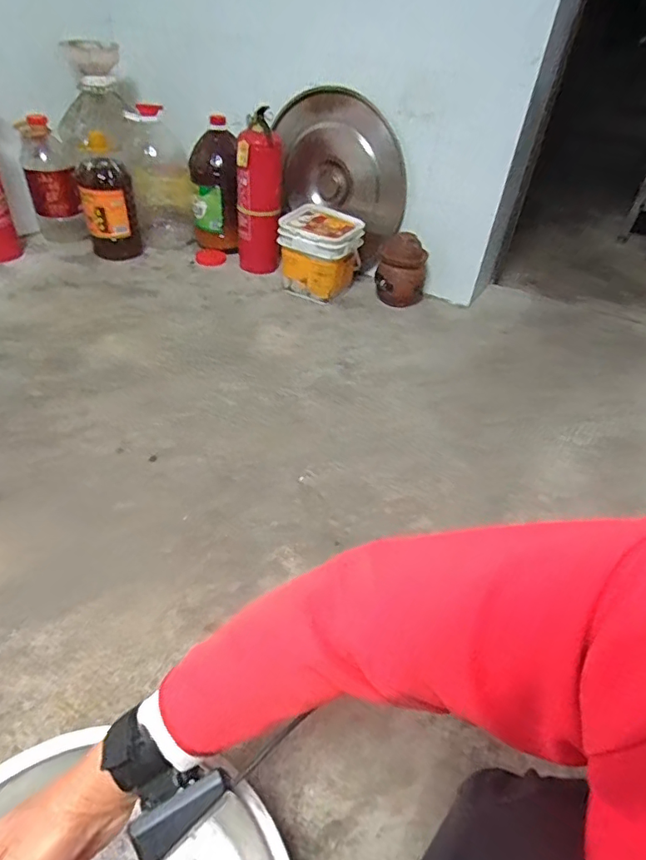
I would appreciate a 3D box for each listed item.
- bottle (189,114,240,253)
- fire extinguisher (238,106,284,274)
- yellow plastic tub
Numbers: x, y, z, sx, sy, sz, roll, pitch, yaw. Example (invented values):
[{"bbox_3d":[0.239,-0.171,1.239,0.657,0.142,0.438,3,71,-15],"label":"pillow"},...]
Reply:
[{"bbox_3d":[-0.348,-0.759,1.628,0.146,0.368,0.145,-6,44,-11],"label":"bottle"},{"bbox_3d":[-0.191,-0.687,1.520,0.134,0.430,0.129,2,43,-3],"label":"fire extinguisher"},{"bbox_3d":[-0.009,-0.515,1.502,0.202,0.220,0.187,21,45,17],"label":"yellow plastic tub"}]

